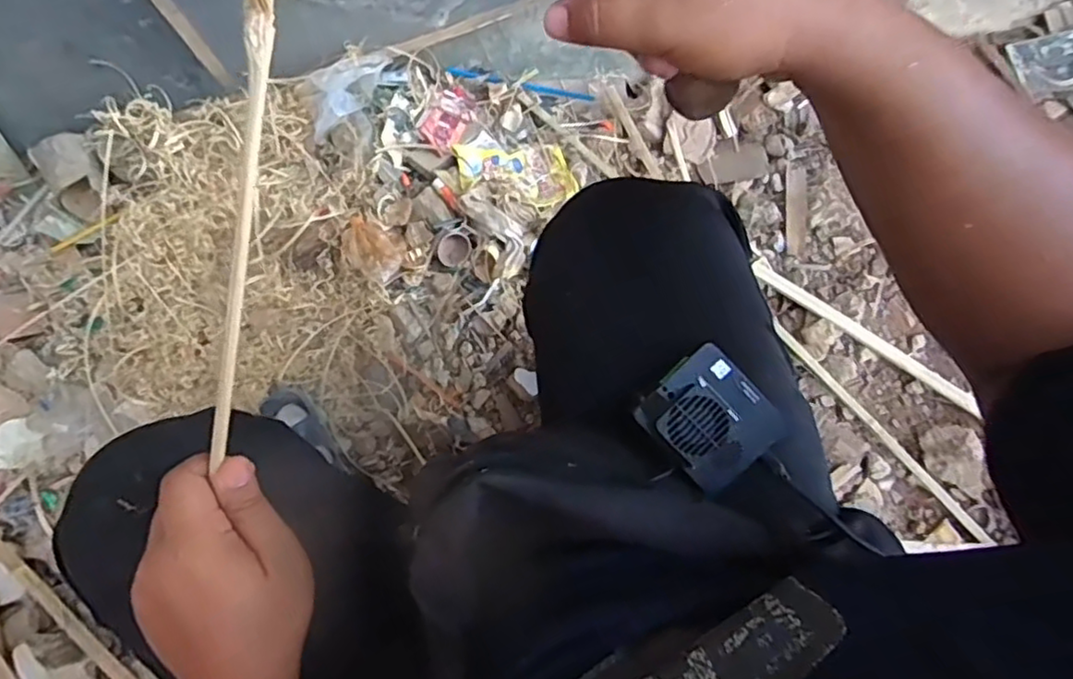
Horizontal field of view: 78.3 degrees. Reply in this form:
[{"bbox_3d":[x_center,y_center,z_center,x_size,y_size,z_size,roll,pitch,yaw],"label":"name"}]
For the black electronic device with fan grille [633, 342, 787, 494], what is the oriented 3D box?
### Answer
[{"bbox_3d":[0.114,0.051,0.431,0.070,0.024,0.077,-42,79,-13],"label":"black electronic device with fan grille"}]

